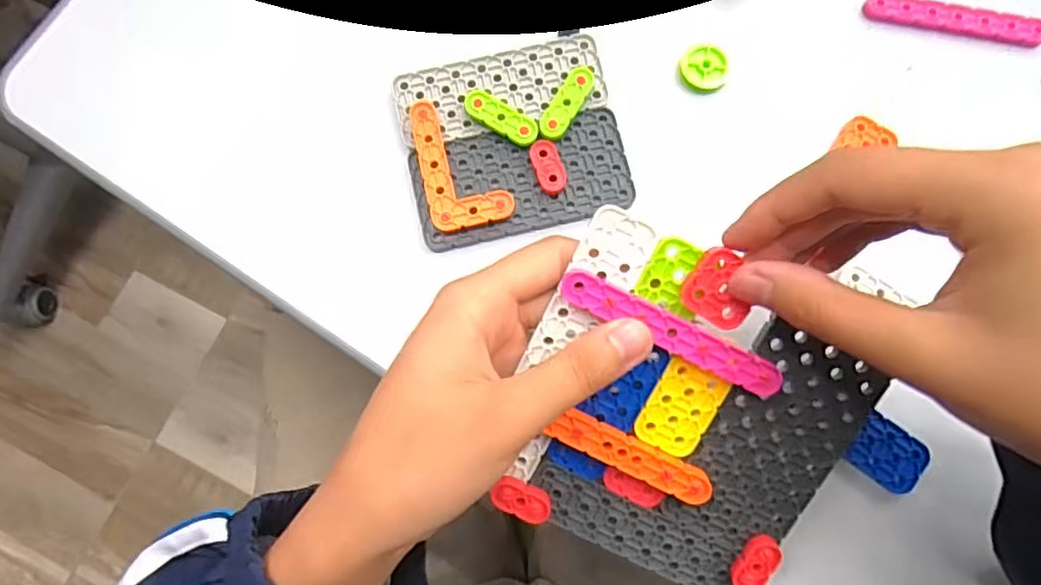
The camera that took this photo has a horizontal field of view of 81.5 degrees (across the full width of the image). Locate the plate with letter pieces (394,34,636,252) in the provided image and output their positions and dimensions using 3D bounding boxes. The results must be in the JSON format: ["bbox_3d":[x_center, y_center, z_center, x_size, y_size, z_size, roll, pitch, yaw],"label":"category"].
[{"bbox_3d":[-0.004,-0.072,0.282,0.098,0.010,0.087,-13,80,-3],"label":"plate with letter pieces"}]

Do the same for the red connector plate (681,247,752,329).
[{"bbox_3d":[0.072,-0.002,0.216,0.025,0.005,0.025,28,102,-3],"label":"red connector plate"}]

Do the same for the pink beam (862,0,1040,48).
[{"bbox_3d":[0.212,-0.133,0.295,0.085,0.006,0.014,12,80,2],"label":"pink beam"}]

